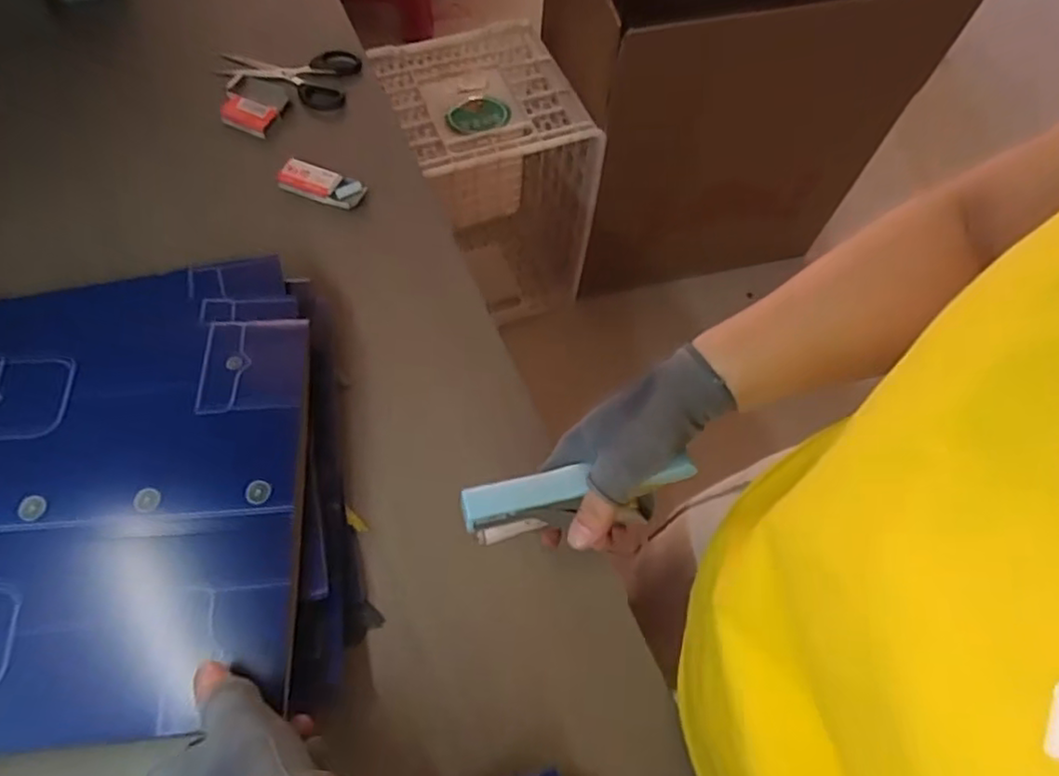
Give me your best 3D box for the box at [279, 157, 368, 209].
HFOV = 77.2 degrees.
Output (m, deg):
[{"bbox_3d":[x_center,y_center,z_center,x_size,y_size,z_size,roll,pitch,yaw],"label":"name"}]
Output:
[{"bbox_3d":[-0.200,-0.197,0.634,0.082,0.012,0.032,20,64,7],"label":"box"}]

